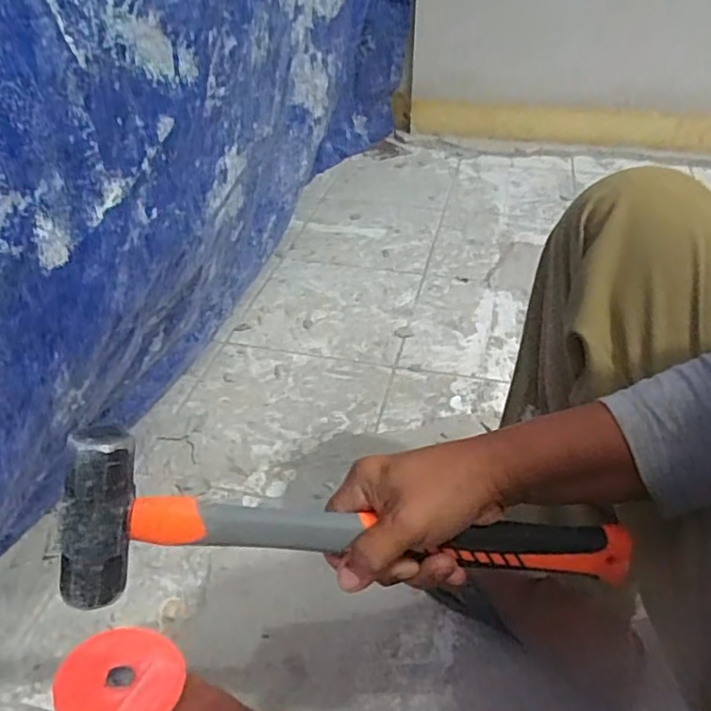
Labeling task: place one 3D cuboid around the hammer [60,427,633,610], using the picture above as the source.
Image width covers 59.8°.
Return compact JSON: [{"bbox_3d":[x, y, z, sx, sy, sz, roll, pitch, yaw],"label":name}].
[{"bbox_3d":[0.004,0.110,0.403,0.355,0.102,0.044,5,12,-9],"label":"hammer"}]

